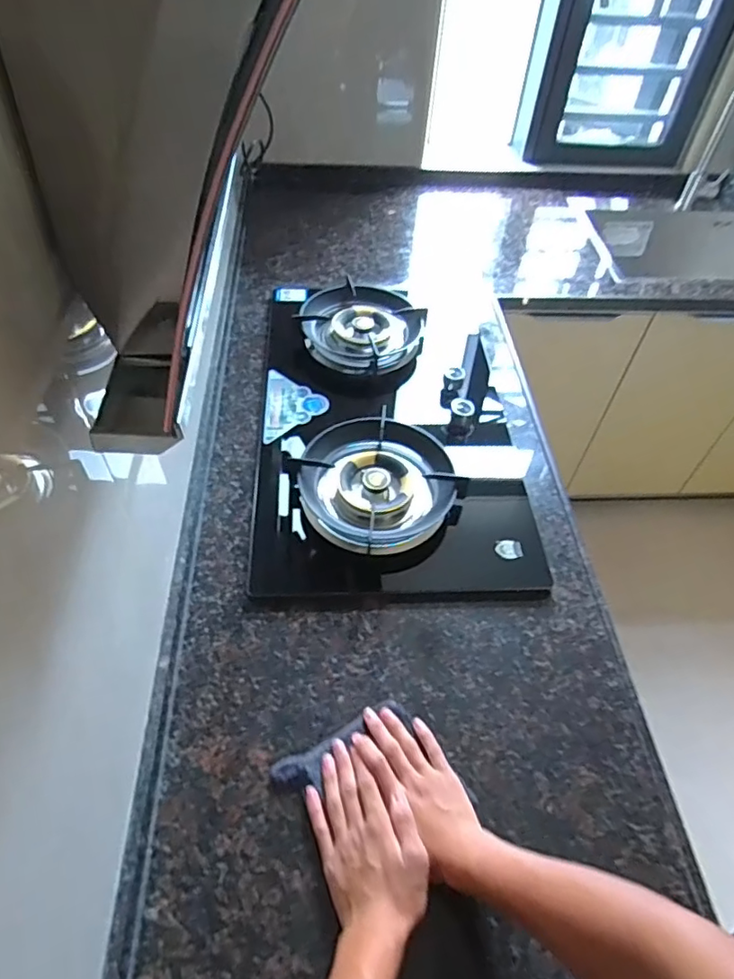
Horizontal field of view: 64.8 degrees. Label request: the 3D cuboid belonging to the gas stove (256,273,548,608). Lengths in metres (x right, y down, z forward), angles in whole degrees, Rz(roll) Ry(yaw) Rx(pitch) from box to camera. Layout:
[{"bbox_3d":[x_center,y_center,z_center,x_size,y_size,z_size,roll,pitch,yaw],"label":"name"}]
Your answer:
[{"bbox_3d":[0.031,-0.143,0.984,0.397,0.067,0.683,0,52,-4],"label":"gas stove"}]

